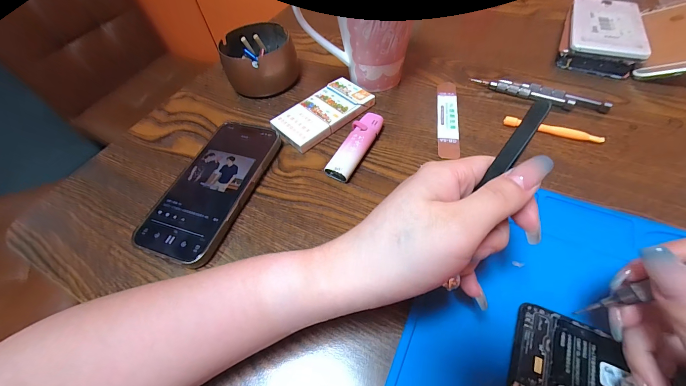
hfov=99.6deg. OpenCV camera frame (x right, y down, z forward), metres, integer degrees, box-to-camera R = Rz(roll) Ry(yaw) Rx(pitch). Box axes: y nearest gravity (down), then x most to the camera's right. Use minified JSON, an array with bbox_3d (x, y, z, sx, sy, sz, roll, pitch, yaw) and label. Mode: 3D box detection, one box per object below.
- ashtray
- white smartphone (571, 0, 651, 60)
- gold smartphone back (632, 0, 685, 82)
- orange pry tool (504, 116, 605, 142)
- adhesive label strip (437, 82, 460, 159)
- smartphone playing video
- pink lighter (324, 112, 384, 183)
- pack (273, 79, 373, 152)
[{"bbox_3d":[-0.101,-0.164,0.358,0.089,0.051,0.081,-18,55,-8],"label":"ashtray"},{"bbox_3d":[0.318,-0.205,0.350,0.071,0.008,0.146,18,56,20],"label":"white smartphone"},{"bbox_3d":[0.374,-0.175,0.321,0.062,0.011,0.137,10,57,43],"label":"gold smartphone back"},{"bbox_3d":[0.201,-0.060,0.279,0.084,0.008,0.008,17,57,17],"label":"orange pry tool"},{"bbox_3d":[0.110,-0.081,0.304,0.021,0.004,0.116,6,55,9],"label":"adhesive label strip"},{"bbox_3d":[-0.121,-0.008,0.270,0.076,0.015,0.147,14,57,15],"label":"smartphone playing video"},{"bbox_3d":[0.013,-0.046,0.283,0.025,0.015,0.084,20,58,18],"label":"pink lighter"},{"bbox_3d":[-0.022,-0.088,0.316,0.106,0.015,0.058,-37,59,-20],"label":"pack"}]

